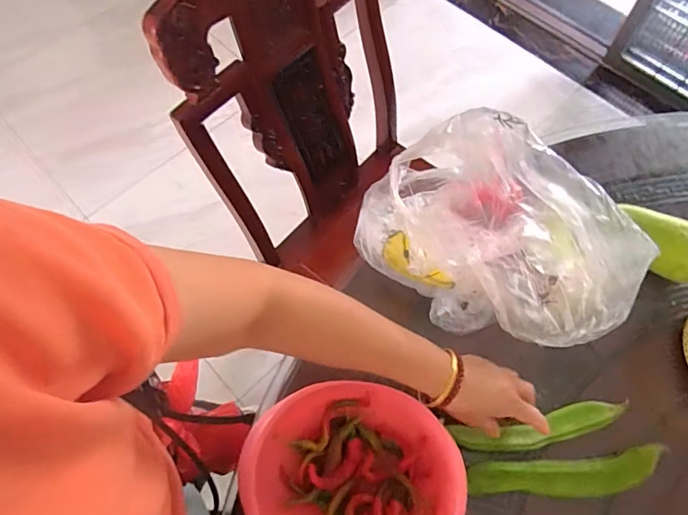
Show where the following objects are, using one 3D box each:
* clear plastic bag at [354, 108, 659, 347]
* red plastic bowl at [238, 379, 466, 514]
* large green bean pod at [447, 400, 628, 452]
[{"bbox_3d":[0.148,-0.012,0.529,0.147,0.197,0.272,-37,69,-15],"label":"clear plastic bag"},{"bbox_3d":[0.009,0.220,0.483,0.214,0.075,0.176,-10,65,-4],"label":"red plastic bowl"},{"bbox_3d":[0.222,0.193,0.549,0.199,0.017,0.038,-10,65,-3],"label":"large green bean pod"}]

